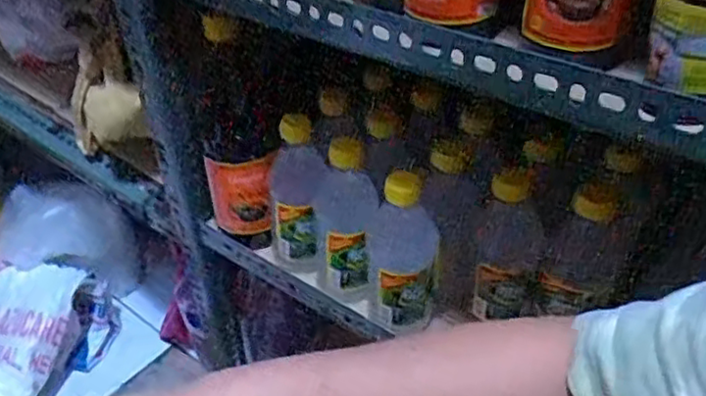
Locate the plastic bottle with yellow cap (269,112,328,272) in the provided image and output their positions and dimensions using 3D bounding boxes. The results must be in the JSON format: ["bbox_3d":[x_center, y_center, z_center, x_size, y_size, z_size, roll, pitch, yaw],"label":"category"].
[{"bbox_3d":[-0.056,0.000,0.666,0.057,0.174,0.043,-7,39,-7],"label":"plastic bottle with yellow cap"}]

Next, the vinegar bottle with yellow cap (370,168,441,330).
[{"bbox_3d":[0.047,0.047,0.606,0.059,0.183,0.059,-1,39,1],"label":"vinegar bottle with yellow cap"}]

